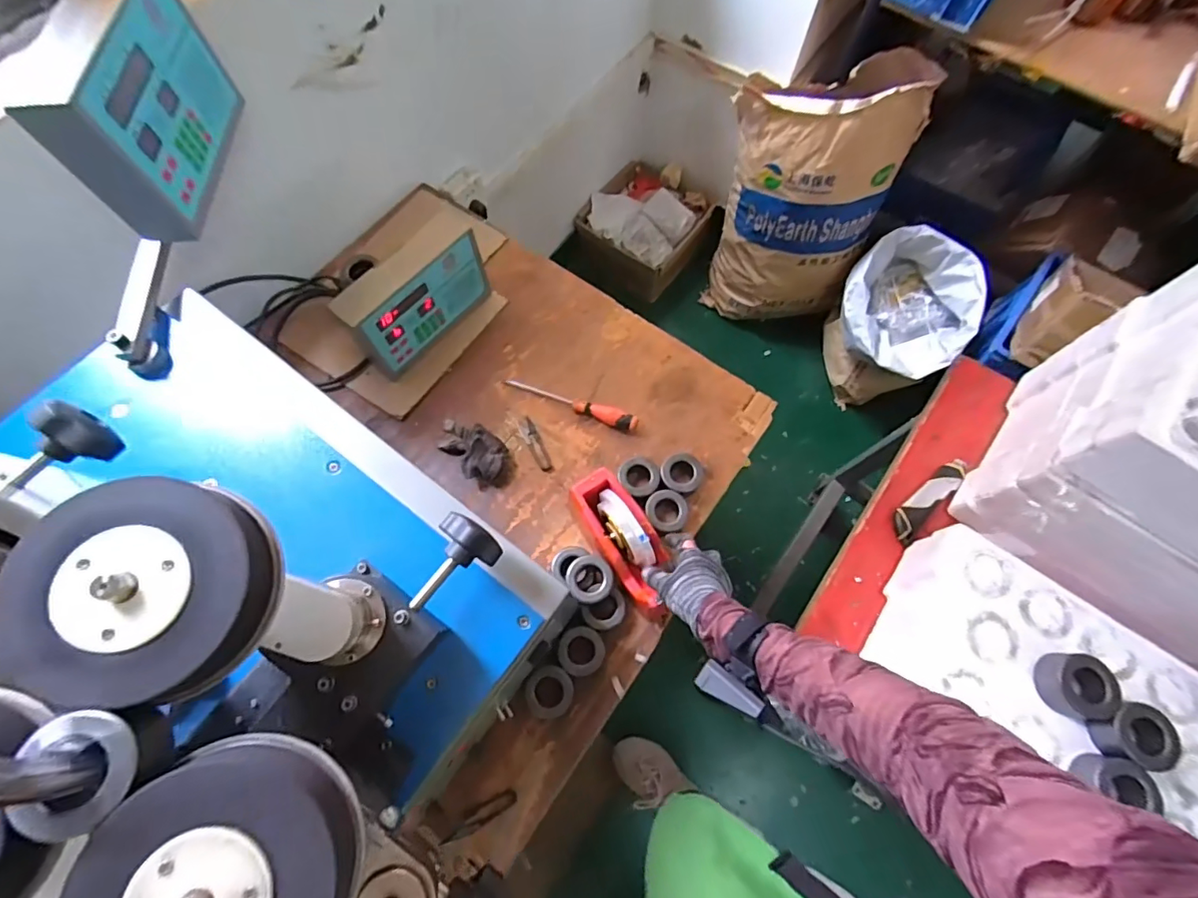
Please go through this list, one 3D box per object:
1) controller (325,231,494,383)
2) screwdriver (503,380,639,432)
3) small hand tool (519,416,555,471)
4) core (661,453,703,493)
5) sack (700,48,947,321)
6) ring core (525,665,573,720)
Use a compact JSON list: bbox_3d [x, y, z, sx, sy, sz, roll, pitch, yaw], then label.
[{"bbox_3d":[-0.272,-0.227,0.800,0.227,0.165,0.069,-41,75,-15],"label":"controller"},{"bbox_3d":[-0.045,-0.078,0.826,0.224,0.031,0.027,25,70,8],"label":"screwdriver"},{"bbox_3d":[-0.098,-0.007,0.817,0.025,0.010,0.092,-28,72,-11],"label":"small hand tool"},{"bbox_3d":[0.123,0.039,0.780,0.059,0.035,0.063,1,69,-1],"label":"core"},{"bbox_3d":[0.513,-0.642,1.372,0.392,0.622,0.284,11,69,3],"label":"sack"},{"bbox_3d":[-0.063,0.312,0.672,0.059,0.023,0.062,1,69,-1],"label":"ring core"}]

